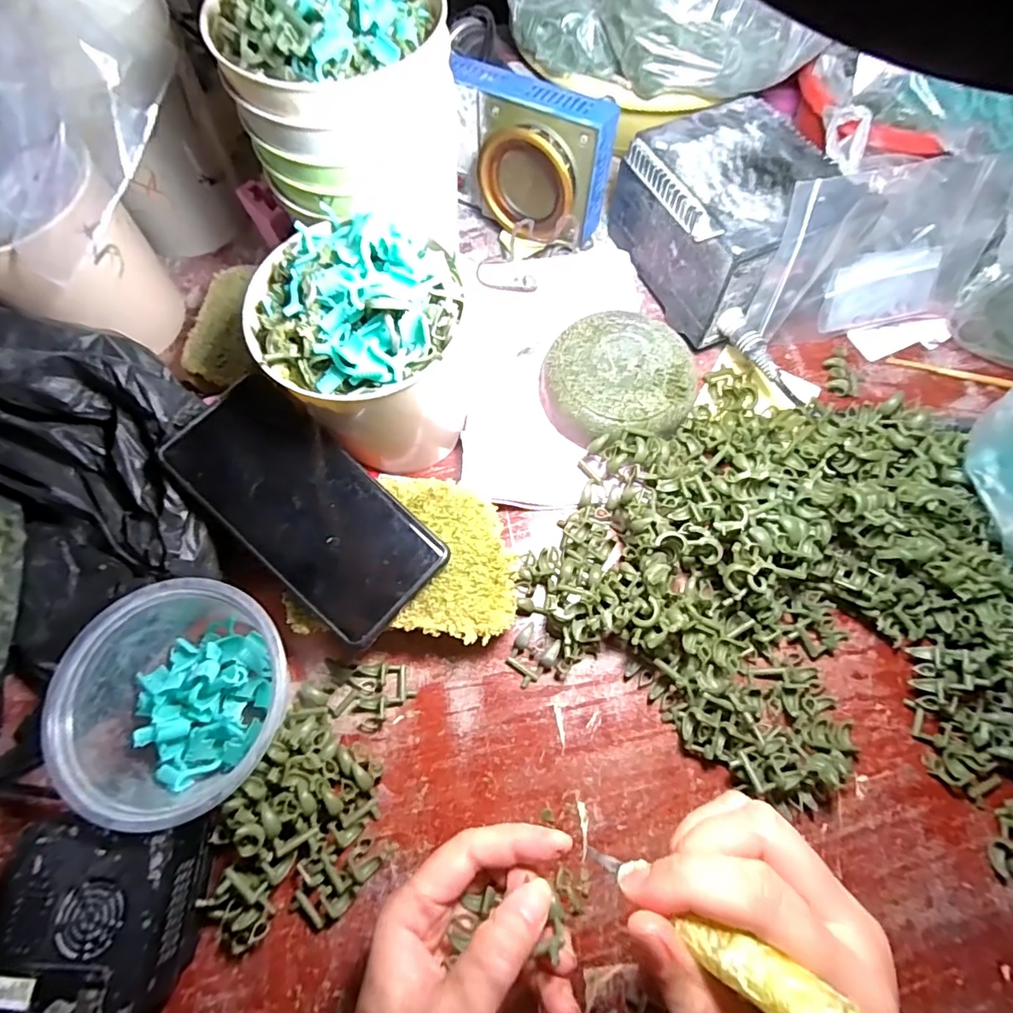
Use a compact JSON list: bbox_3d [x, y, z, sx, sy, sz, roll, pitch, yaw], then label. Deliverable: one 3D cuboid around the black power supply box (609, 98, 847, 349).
[{"bbox_3d":[0.159,-0.210,0.383,0.106,0.085,0.141,-23,71,-7],"label":"black power supply box"}]

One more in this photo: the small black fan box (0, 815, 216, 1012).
[{"bbox_3d":[-0.197,0.197,0.261,0.076,0.050,0.075,4,70,3],"label":"small black fan box"}]

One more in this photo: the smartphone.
[{"bbox_3d":[-0.114,-0.001,0.297,0.160,0.004,0.075,43,75,5],"label":"smartphone"}]

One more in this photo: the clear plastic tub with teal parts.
[{"bbox_3d":[-0.171,0.106,0.289,0.113,0.063,0.115,-1,70,1],"label":"clear plastic tub with teal parts"}]

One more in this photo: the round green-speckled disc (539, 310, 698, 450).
[{"bbox_3d":[0.078,-0.089,0.371,0.103,0.031,0.093,-6,70,-1],"label":"round green-speckled disc"}]

